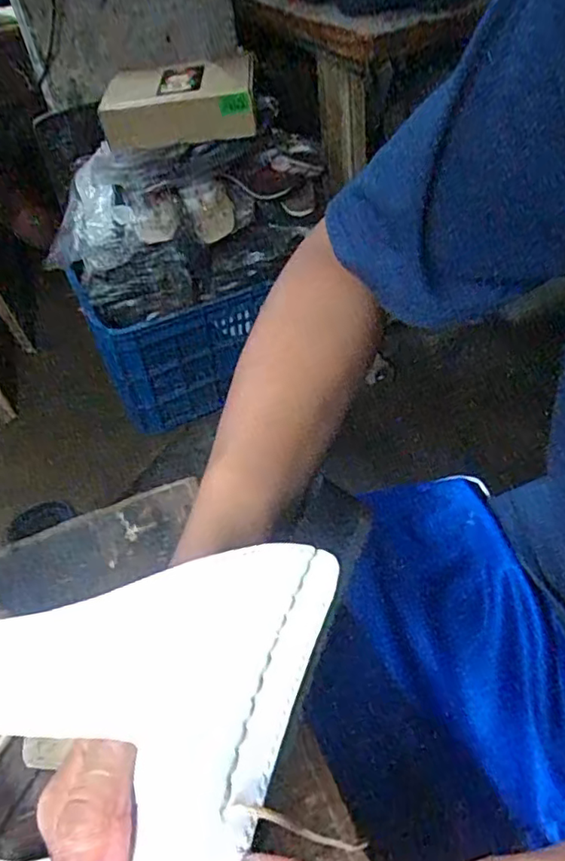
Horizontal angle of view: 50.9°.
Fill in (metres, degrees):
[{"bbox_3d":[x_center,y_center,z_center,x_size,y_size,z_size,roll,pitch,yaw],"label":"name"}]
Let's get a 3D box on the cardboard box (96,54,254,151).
[{"bbox_3d":[-0.185,-0.577,1.060,0.266,0.116,0.094,-14,47,-6],"label":"cardboard box"}]

